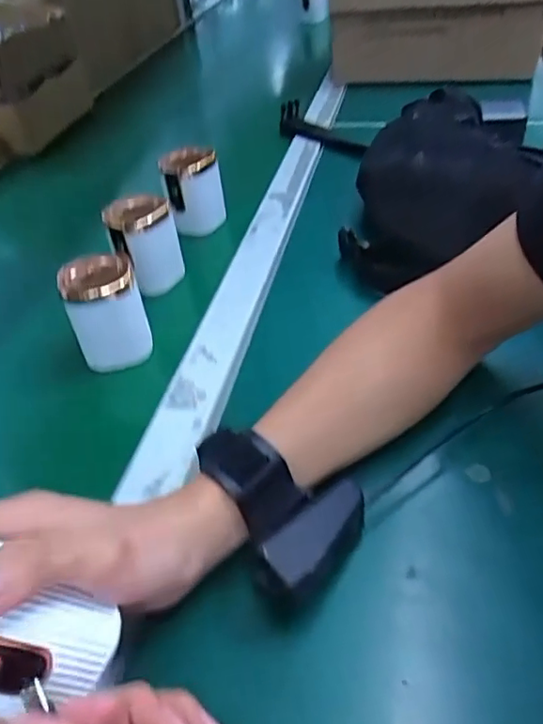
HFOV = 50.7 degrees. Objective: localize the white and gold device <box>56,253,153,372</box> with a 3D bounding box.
[{"bbox_3d":[-0.127,-0.041,0.445,0.053,0.068,0.052,-16,42,-10],"label":"white and gold device"}]

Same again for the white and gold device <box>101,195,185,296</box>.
[{"bbox_3d":[-0.111,-0.104,0.524,0.058,0.088,0.047,-21,43,-15],"label":"white and gold device"}]

